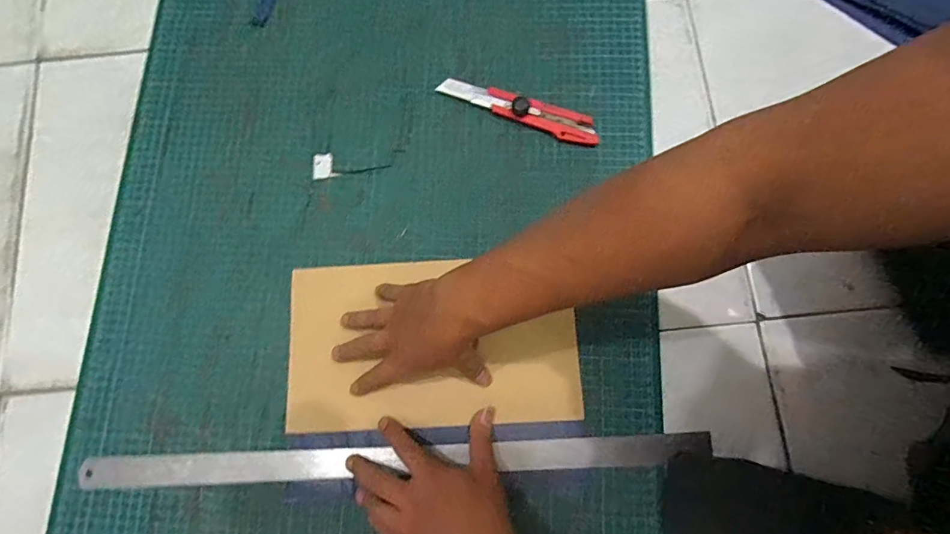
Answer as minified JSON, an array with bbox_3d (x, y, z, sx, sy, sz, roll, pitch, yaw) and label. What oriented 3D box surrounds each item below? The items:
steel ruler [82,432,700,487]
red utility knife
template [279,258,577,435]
[{"bbox_3d":[-0.081,0.189,0.473,0.609,0.006,0.034,-2,77,1],"label":"steel ruler"},{"bbox_3d":[0.051,-0.182,0.545,0.188,0.019,0.032,20,79,5],"label":"red utility knife"},{"bbox_3d":[-0.044,0.079,0.498,0.296,0.006,0.170,-2,79,0],"label":"template"}]

